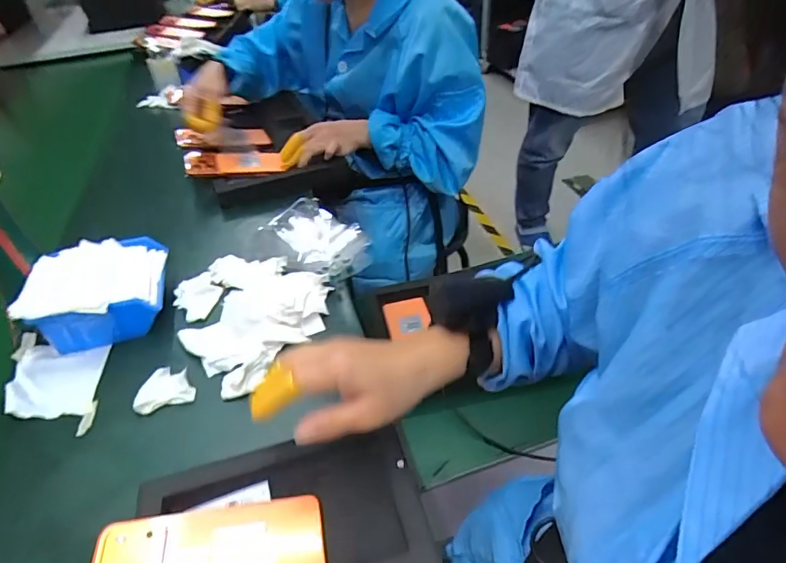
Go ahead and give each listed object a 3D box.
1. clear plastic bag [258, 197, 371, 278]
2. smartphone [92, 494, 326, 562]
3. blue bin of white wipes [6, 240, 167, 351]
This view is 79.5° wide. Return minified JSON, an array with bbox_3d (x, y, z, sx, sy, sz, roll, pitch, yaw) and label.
[{"bbox_3d":[-0.106,-0.061,0.689,0.098,0.042,0.175,-35,51,-30],"label":"clear plastic bag"},{"bbox_3d":[-0.134,0.205,0.349,0.162,0.011,0.078,-3,40,-15],"label":"smartphone"},{"bbox_3d":[-0.349,0.013,0.571,0.142,0.072,0.129,-12,43,-10],"label":"blue bin of white wipes"}]

